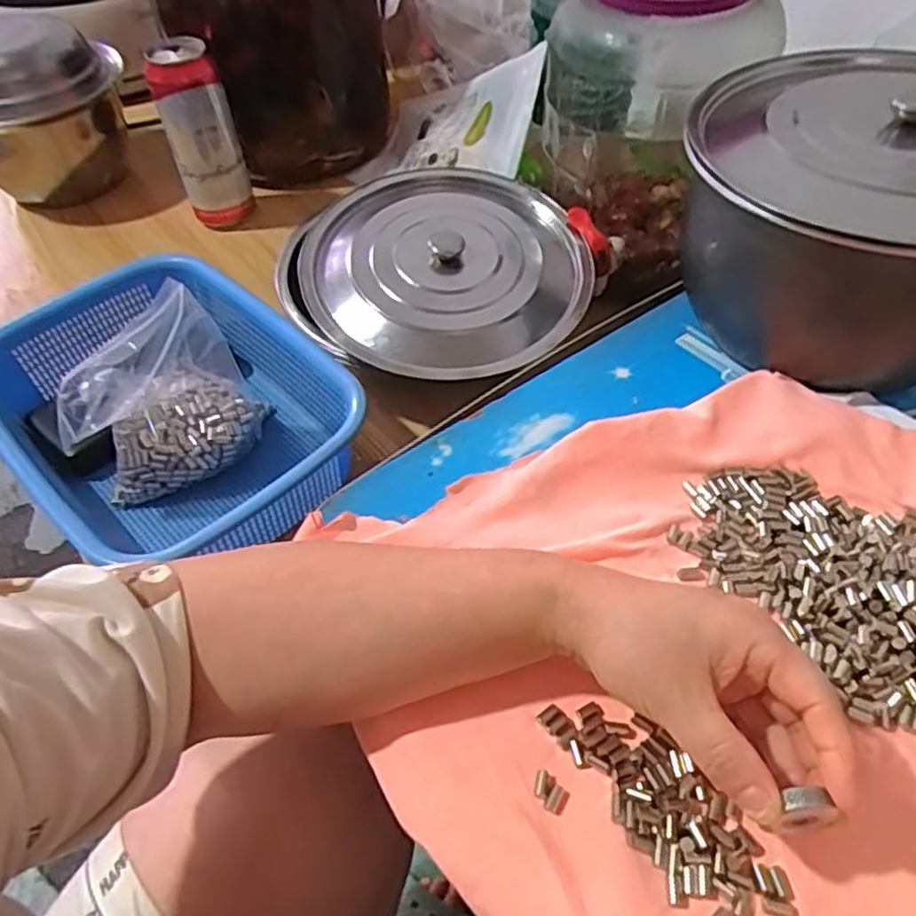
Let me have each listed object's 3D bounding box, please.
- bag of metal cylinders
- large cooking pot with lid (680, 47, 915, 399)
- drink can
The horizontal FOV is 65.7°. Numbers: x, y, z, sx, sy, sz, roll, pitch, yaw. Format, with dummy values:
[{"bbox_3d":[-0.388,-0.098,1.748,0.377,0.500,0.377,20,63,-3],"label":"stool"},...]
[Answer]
[{"bbox_3d":[-0.204,-0.040,0.486,0.123,0.133,0.061,-27,55,-19],"label":"bag of metal cylinders"},{"bbox_3d":[0.253,-0.151,0.452,0.191,0.137,0.223,-19,52,-13],"label":"large cooking pot with lid"},{"bbox_3d":[-0.251,-0.315,0.695,0.064,0.162,0.052,-17,52,-11],"label":"drink can"}]

